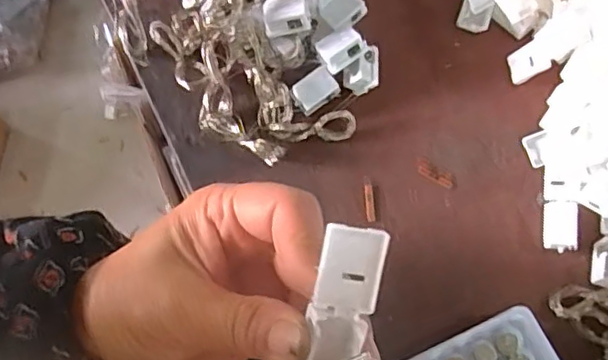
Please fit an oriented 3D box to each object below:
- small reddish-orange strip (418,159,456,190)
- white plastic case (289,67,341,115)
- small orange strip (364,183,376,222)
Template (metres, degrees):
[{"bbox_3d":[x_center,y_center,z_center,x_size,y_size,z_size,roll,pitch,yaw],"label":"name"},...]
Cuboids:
[{"bbox_3d":[0.079,-0.003,0.367,0.025,0.004,0.009,35,76,12],"label":"small reddish-orange strip"},{"bbox_3d":[0.007,-0.054,0.374,0.027,0.007,0.021,-37,95,5],"label":"white plastic case"},{"bbox_3d":[0.039,0.013,0.365,0.005,0.004,0.023,-4,72,0],"label":"small orange strip"}]

